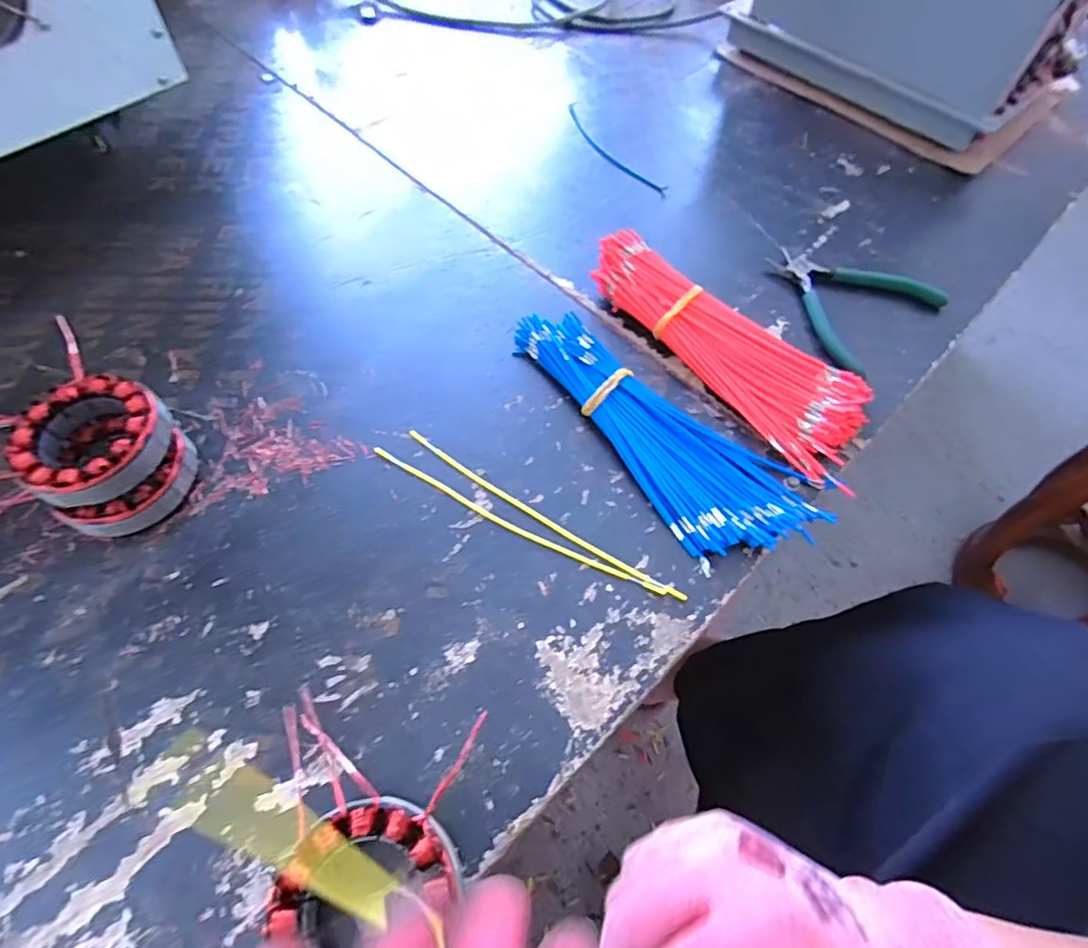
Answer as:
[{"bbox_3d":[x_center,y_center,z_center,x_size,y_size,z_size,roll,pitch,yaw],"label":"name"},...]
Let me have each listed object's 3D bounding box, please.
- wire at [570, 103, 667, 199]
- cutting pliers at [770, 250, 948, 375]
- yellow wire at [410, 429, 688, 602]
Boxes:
[{"bbox_3d":[0.071,-0.357,0.645,0.031,0.004,0.188,-28,65,-17],"label":"wire"},{"bbox_3d":[0.263,-0.161,0.525,0.124,0.020,0.134,-37,68,-21],"label":"cutting pliers"},{"bbox_3d":[-0.005,0.027,0.413,0.227,0.006,0.010,31,63,14],"label":"yellow wire"}]

